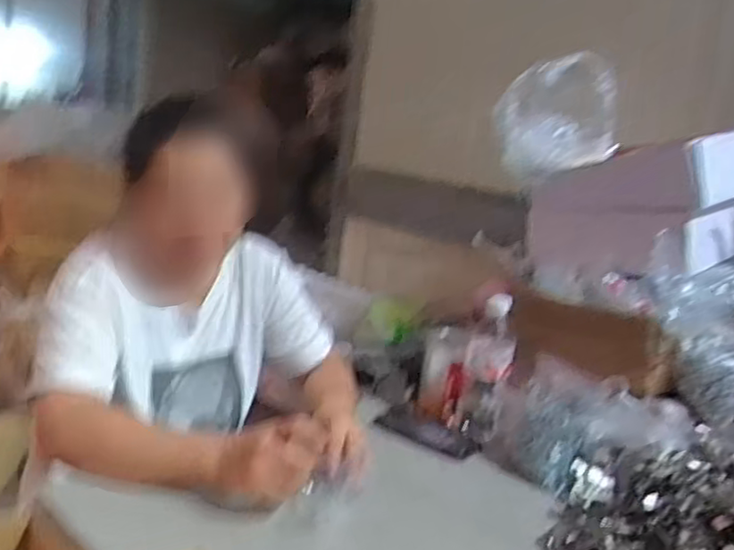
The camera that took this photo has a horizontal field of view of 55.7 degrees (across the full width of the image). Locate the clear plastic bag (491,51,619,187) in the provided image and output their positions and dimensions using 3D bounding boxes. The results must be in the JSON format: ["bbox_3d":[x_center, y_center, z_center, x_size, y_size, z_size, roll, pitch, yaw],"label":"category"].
[{"bbox_3d":[0.327,-0.268,1.192,0.205,0.199,0.077,9,11,8],"label":"clear plastic bag"}]

